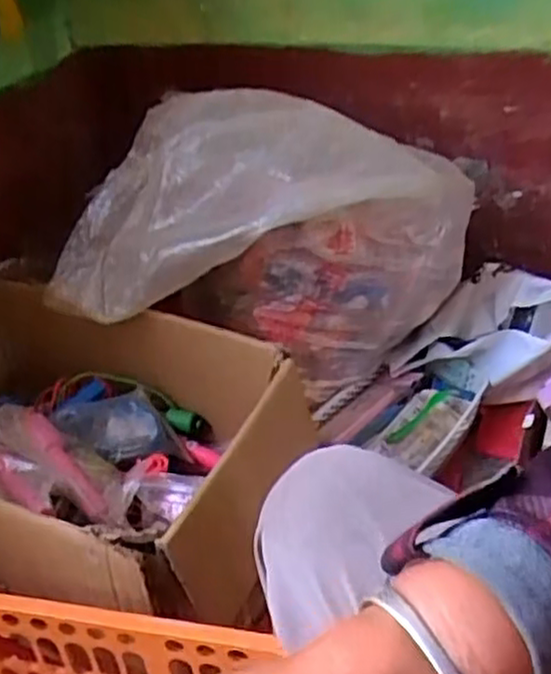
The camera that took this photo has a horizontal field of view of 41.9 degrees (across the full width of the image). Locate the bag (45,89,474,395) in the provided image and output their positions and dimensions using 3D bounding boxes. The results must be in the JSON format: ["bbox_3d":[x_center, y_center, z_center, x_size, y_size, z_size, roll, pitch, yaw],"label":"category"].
[{"bbox_3d":[-0.013,-0.132,1.048,0.539,0.361,0.270,-3,36,5],"label":"bag"}]

